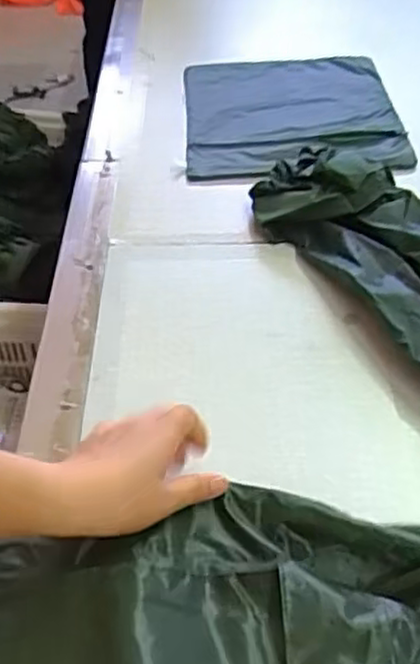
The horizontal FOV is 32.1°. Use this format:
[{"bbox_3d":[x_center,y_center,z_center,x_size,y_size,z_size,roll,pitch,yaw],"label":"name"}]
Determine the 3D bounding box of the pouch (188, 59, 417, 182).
[{"bbox_3d":[0.103,-0.293,0.963,0.273,0.019,0.315,-2,43,-1],"label":"pouch"}]

